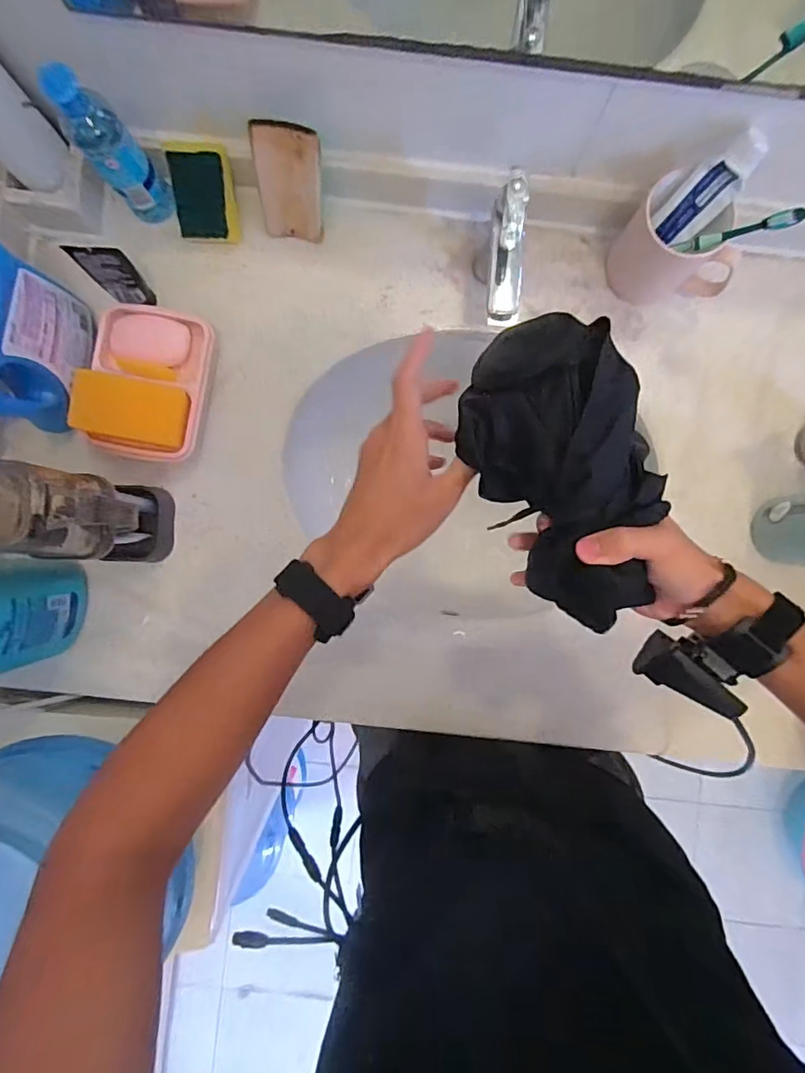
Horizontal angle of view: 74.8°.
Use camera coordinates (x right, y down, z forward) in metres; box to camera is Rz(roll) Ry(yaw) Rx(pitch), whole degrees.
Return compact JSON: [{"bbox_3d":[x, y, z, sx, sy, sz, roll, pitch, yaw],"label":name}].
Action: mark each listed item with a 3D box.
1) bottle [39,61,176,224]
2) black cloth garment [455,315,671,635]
[{"bbox_3d":[-0.271,-0.363,0.499,0.053,0.157,0.049,-35,92,-1],"label":"bottle"},{"bbox_3d":[0.113,-0.041,0.345,0.097,0.072,0.210,-30,92,-1],"label":"black cloth garment"}]

